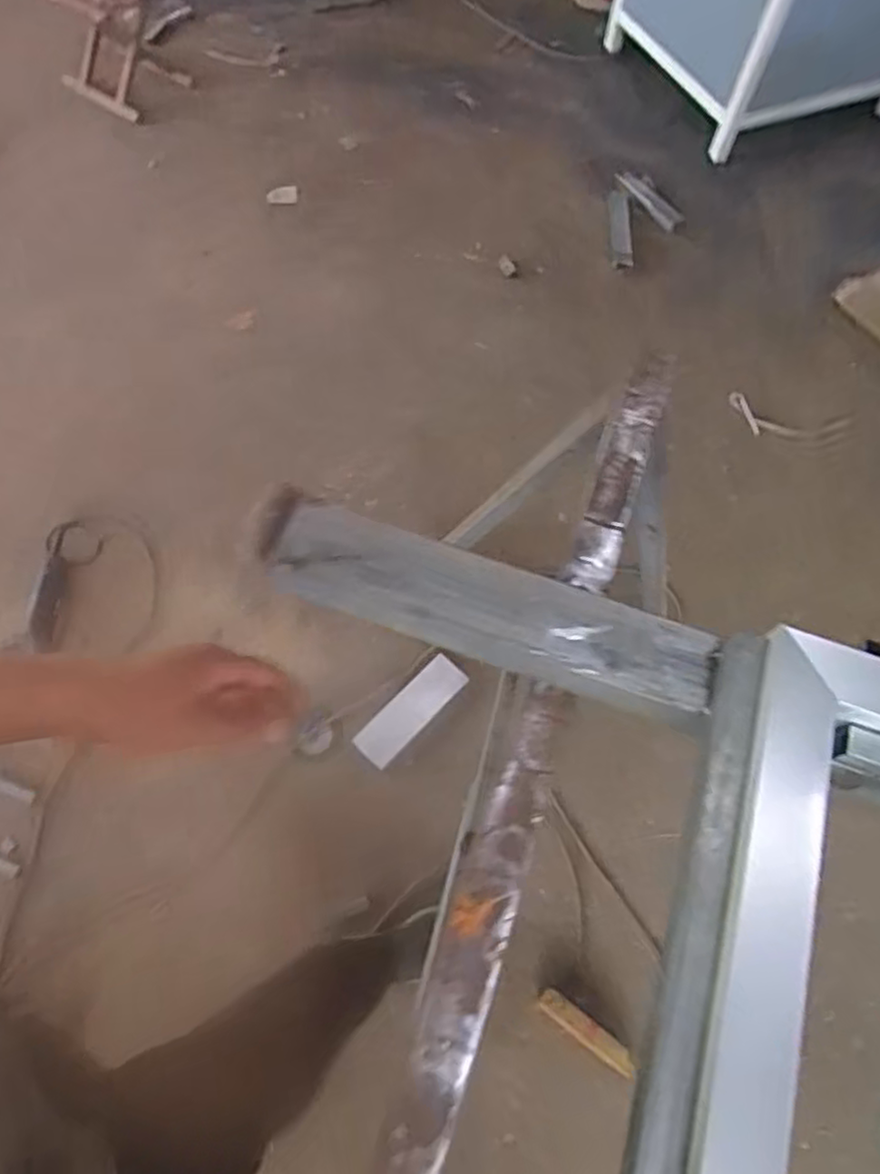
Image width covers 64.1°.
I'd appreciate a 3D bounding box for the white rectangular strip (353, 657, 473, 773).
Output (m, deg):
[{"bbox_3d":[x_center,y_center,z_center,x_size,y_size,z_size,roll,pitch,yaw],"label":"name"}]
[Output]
[{"bbox_3d":[-0.057,0.245,1.403,0.081,0.009,0.251,40,68,15],"label":"white rectangular strip"}]

